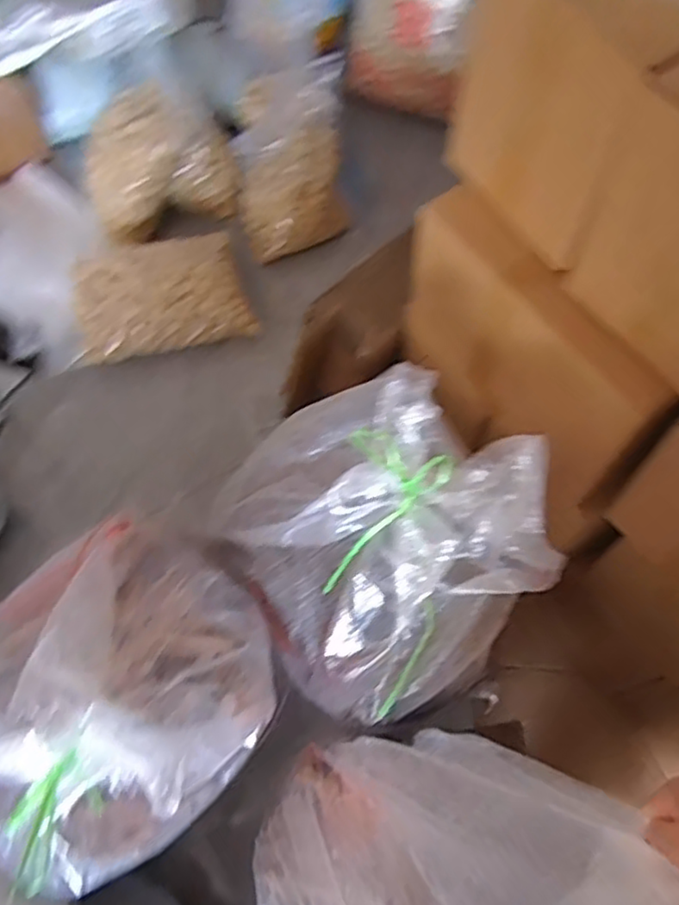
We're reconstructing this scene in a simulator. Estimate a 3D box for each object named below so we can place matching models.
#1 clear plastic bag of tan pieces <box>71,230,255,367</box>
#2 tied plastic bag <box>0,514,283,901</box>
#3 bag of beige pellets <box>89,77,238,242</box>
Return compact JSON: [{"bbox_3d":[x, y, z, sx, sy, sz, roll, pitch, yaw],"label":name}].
[{"bbox_3d":[-0.391,-0.347,1.507,0.377,0.144,0.236,-12,65,-3],"label":"clear plastic bag of tan pieces"},{"bbox_3d":[-0.266,0.249,0.758,0.359,0.209,0.348,-34,69,-13],"label":"tied plastic bag"},{"bbox_3d":[-0.422,-0.664,1.591,0.341,0.303,0.191,-21,66,-7],"label":"bag of beige pellets"}]

